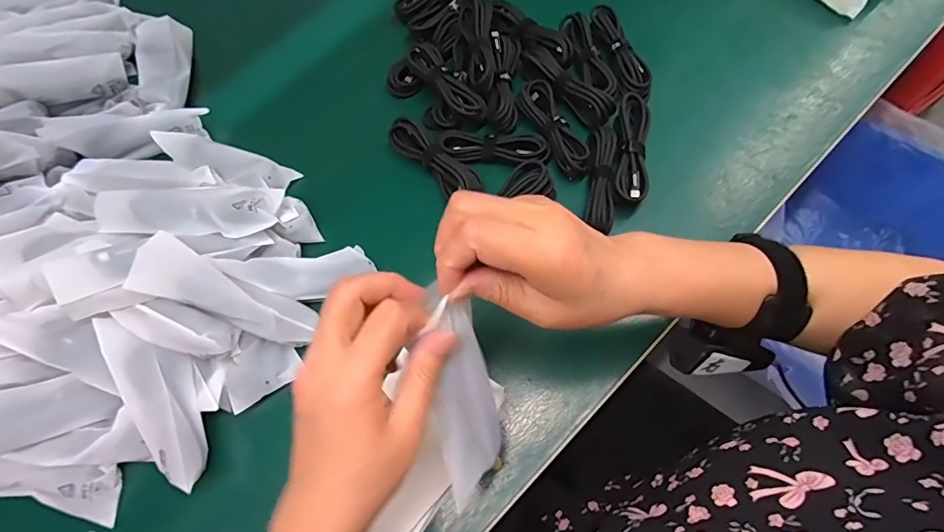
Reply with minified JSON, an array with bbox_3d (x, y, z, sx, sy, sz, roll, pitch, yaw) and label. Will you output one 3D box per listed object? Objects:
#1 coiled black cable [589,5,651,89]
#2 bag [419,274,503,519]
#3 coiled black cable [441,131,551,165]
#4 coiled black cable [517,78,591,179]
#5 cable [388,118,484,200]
[{"bbox_3d":[0.148,-0.221,0.479,0.023,0.011,0.107,-20,68,-2],"label":"coiled black cable"},{"bbox_3d":[-0.009,0.079,0.290,0.047,0.140,0.018,-33,33,-34],"label":"bag"},{"bbox_3d":[0.023,-0.114,0.456,0.101,0.021,0.031,8,70,9],"label":"coiled black cable"},{"bbox_3d":[0.080,-0.135,0.461,0.034,0.021,0.107,-30,69,-6],"label":"coiled black cable"},{"bbox_3d":[-0.037,-0.104,0.456,0.031,0.018,0.108,-43,71,-11],"label":"cable"}]

